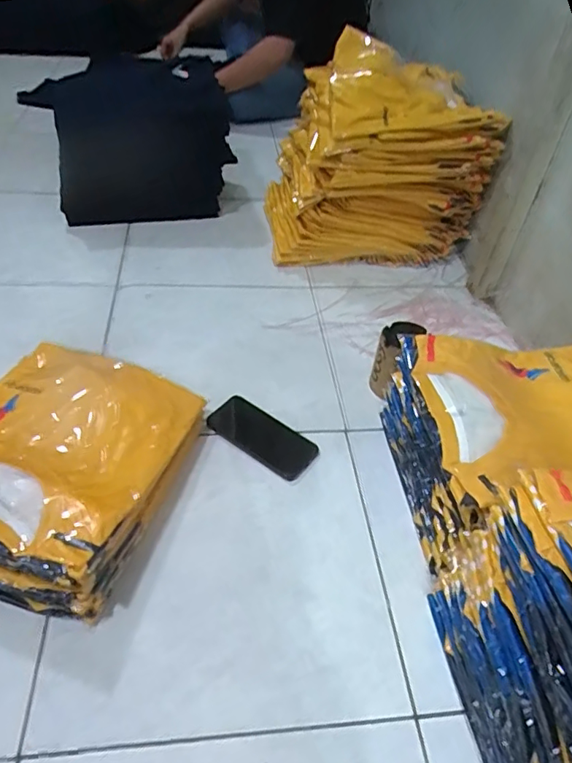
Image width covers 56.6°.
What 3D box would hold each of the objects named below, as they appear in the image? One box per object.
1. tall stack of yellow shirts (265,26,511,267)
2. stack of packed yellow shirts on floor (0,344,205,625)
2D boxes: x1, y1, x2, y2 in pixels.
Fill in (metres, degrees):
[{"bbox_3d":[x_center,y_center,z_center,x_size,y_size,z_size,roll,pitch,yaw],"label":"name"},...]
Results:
[{"bbox_3d":[0.193,-0.474,1.159,0.434,0.396,0.295,-6,46,-12],"label":"tall stack of yellow shirts"},{"bbox_3d":[-0.301,0.098,0.695,0.287,0.089,0.339,16,45,9],"label":"stack of packed yellow shirts on floor"}]

